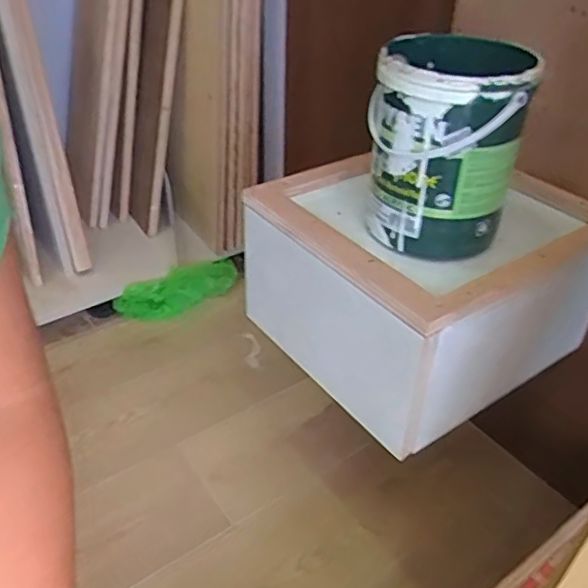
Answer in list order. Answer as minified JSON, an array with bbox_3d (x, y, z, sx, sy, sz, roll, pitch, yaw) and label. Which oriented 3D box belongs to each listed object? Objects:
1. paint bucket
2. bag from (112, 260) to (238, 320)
[{"bbox_3d":[0.192,-0.200,0.785,0.184,0.229,0.224,9,37,9],"label":"paint bucket"},{"bbox_3d":[-0.281,-0.002,1.490,0.304,0.154,0.082,-14,39,-20],"label":"bag"}]

